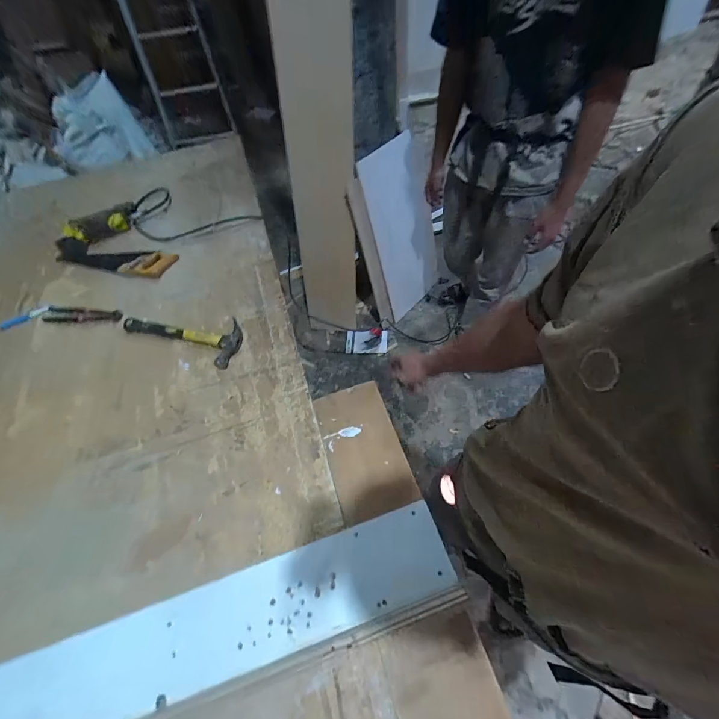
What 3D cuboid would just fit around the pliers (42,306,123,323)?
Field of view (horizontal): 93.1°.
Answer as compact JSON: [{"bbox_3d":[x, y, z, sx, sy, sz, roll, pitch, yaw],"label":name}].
[{"bbox_3d":[-0.730,-0.116,0.903,0.207,0.021,0.056,1,59,7],"label":"pliers"}]

